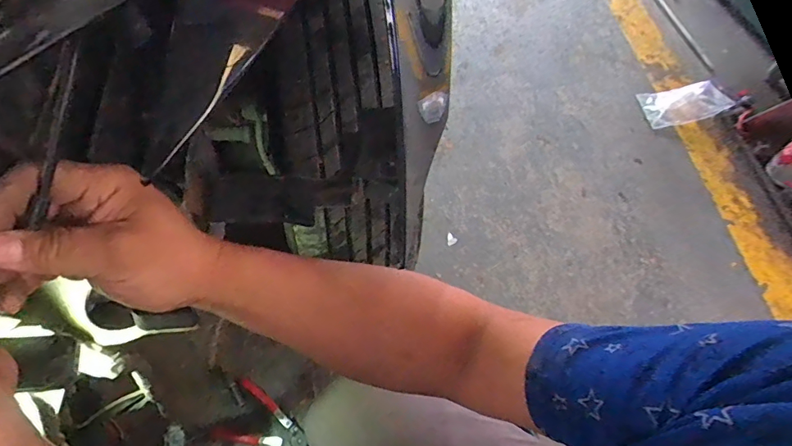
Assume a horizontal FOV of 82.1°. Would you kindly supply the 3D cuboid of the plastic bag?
[{"bbox_3d":[0.873,-0.358,1.356,0.273,0.044,0.133,-14,53,-6],"label":"plastic bag"}]

